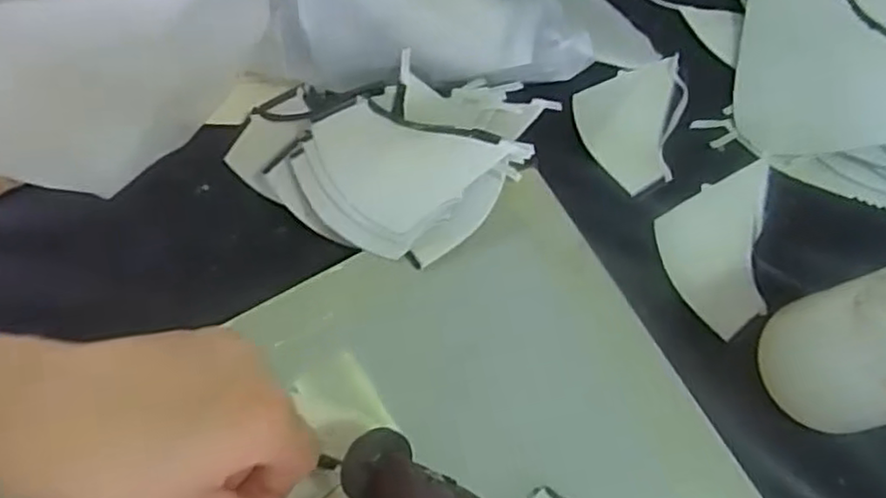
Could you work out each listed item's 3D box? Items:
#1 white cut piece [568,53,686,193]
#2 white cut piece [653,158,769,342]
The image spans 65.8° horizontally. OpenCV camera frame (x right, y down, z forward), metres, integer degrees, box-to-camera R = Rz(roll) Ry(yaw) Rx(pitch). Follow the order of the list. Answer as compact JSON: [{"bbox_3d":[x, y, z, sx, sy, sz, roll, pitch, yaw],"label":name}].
[{"bbox_3d":[0.112,-0.070,0.381,0.073,0.006,0.067,-27,74,-12],"label":"white cut piece"},{"bbox_3d":[0.152,0.000,0.356,0.073,0.013,0.068,-30,75,-13],"label":"white cut piece"}]

